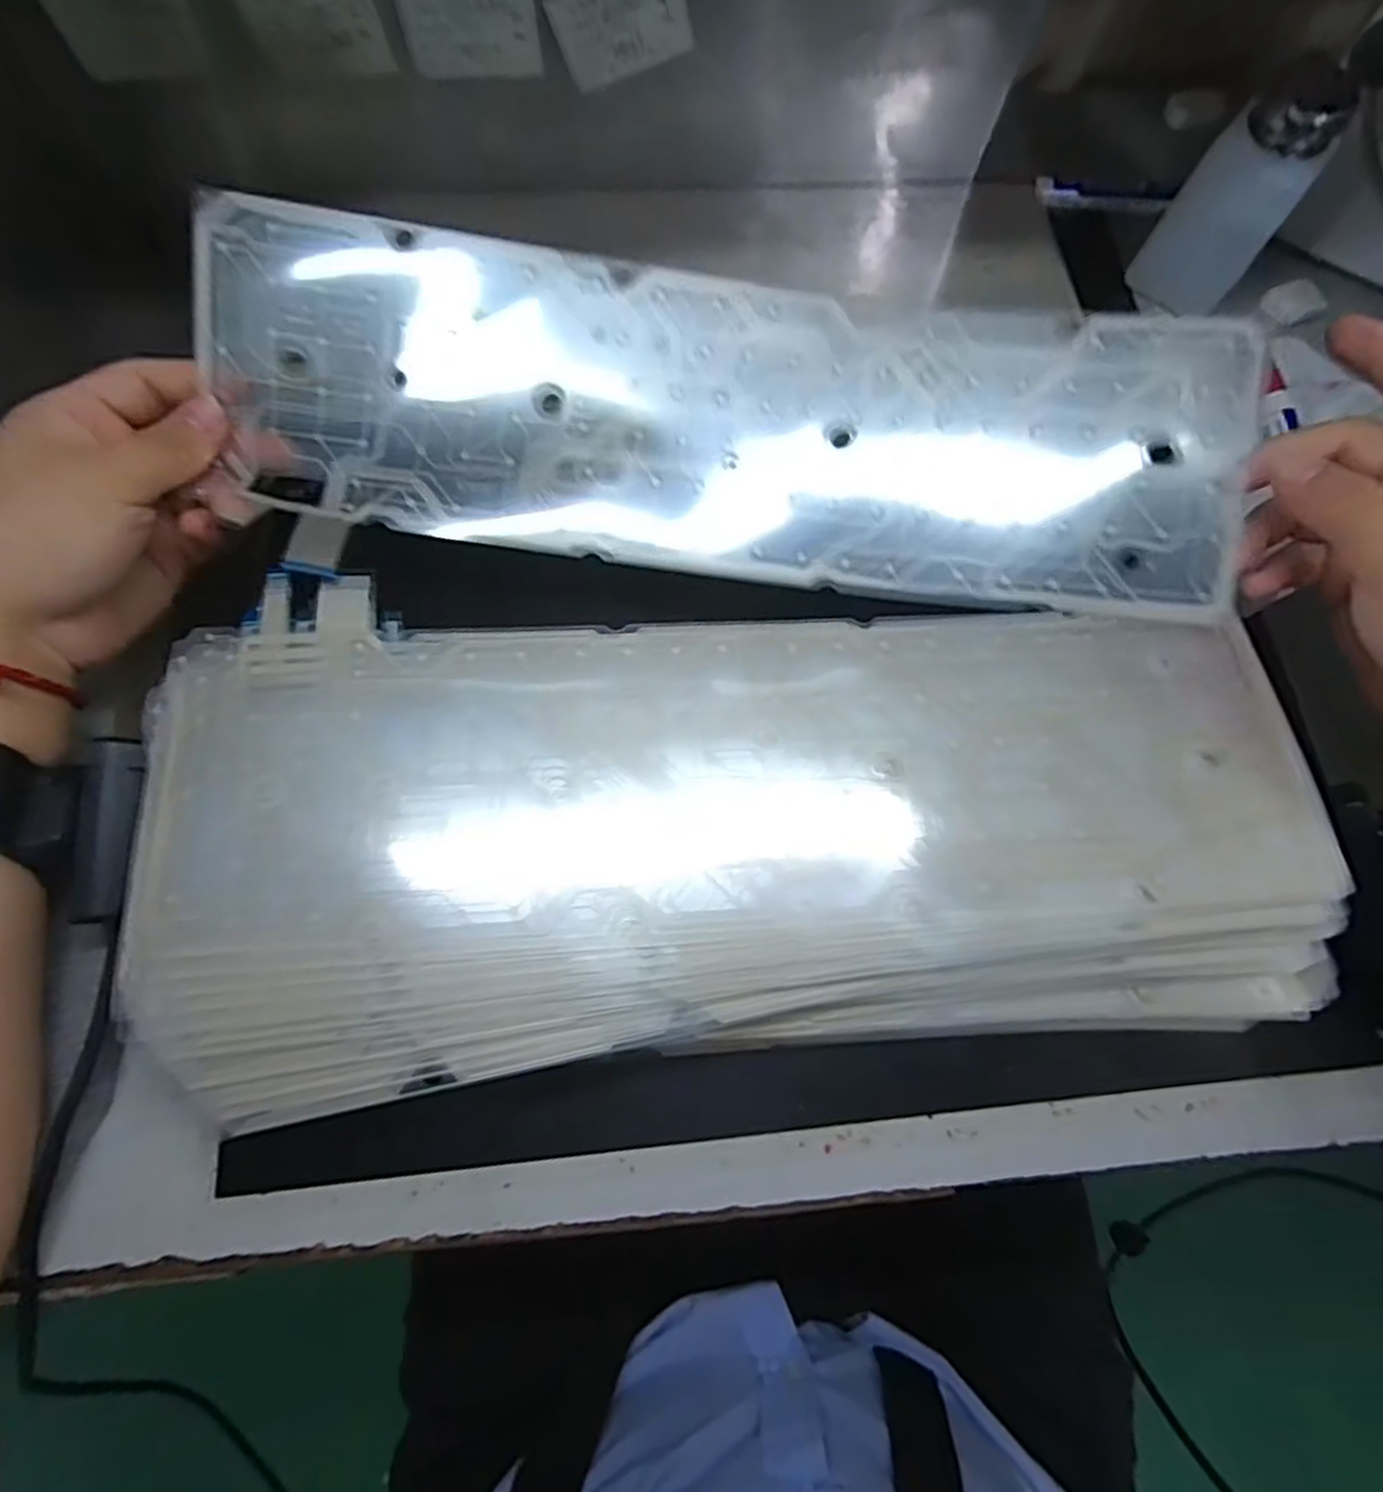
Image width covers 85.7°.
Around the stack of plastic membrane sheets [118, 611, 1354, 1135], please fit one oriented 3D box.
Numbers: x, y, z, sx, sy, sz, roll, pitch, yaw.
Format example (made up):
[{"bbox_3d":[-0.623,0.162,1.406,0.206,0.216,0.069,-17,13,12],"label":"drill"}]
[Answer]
[{"bbox_3d":[0.021,0.034,0.299,0.447,0.049,0.175,-4,72,-3],"label":"stack of plastic membrane sheets"}]

